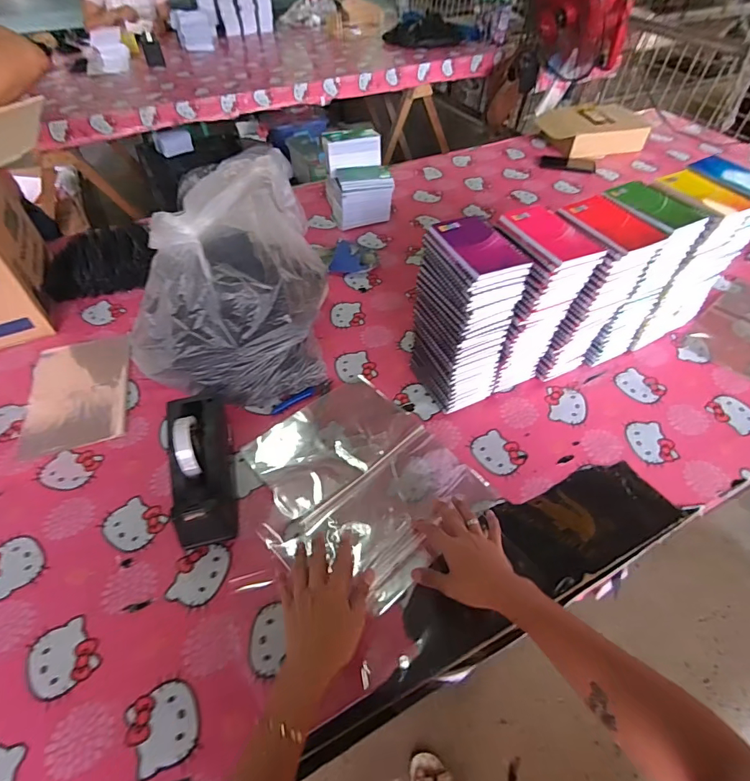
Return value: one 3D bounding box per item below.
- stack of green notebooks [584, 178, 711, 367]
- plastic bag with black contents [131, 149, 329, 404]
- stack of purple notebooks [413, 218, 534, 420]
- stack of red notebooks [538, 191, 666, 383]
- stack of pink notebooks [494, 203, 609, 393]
[{"bbox_3d":[0.420,-0.186,0.766,0.106,0.292,0.123,-22,53,-17],"label":"stack of green notebooks"},{"bbox_3d":[-0.240,-0.211,0.784,0.286,0.313,0.411,-5,50,-5],"label":"plastic bag with black contents"},{"bbox_3d":[0.139,-0.105,0.710,0.096,0.300,0.128,-22,53,-17],"label":"stack of purple notebooks"},{"bbox_3d":[0.332,-0.147,0.735,0.110,0.294,0.126,-25,54,-19],"label":"stack of red notebooks"},{"bbox_3d":[0.237,-0.123,0.718,0.106,0.293,0.128,-21,53,-16],"label":"stack of pink notebooks"}]

